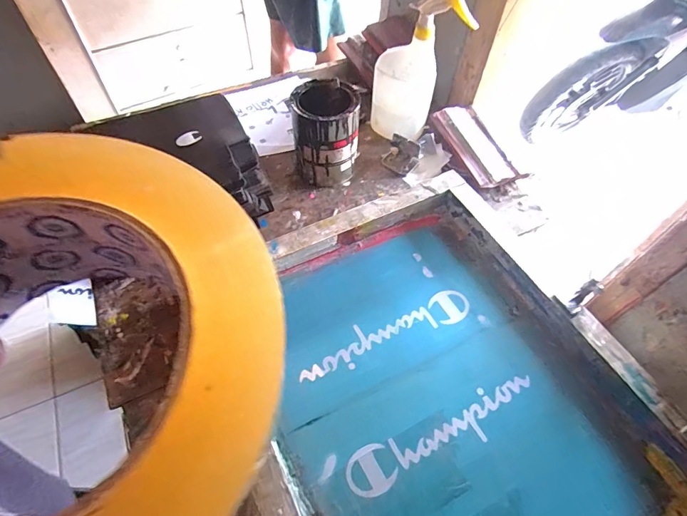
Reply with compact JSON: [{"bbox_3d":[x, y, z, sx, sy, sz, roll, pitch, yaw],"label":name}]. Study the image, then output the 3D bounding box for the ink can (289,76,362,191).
[{"bbox_3d":[-0.030,-0.210,0.686,0.103,0.149,0.097,1,55,-2],"label":"ink can"}]

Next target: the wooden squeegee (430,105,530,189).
[{"bbox_3d":[0.246,-0.213,0.739,0.091,0.032,0.187,-16,57,-14],"label":"wooden squeegee"}]

